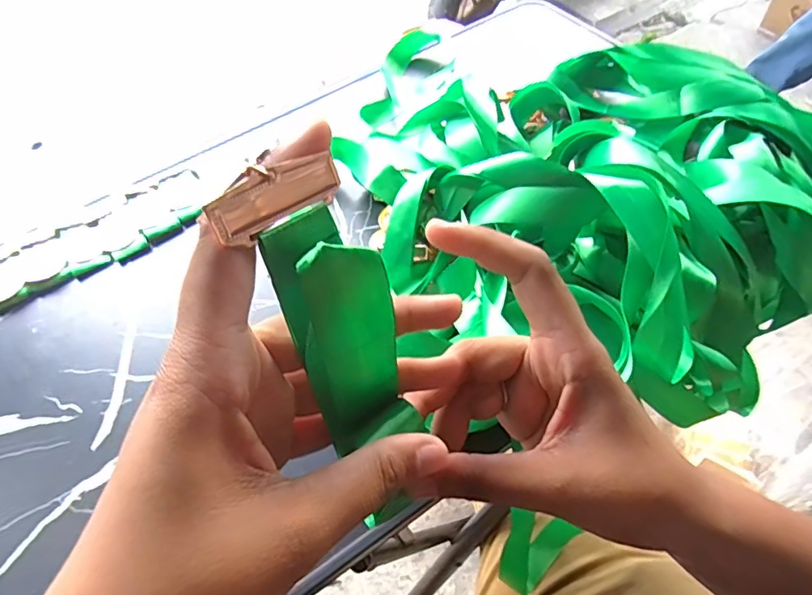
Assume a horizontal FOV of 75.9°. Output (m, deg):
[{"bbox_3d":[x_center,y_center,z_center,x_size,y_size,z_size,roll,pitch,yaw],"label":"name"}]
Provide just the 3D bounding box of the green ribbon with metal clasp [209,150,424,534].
[{"bbox_3d":[-0.019,0.021,0.172,0.036,0.128,0.023,-25,26,-15],"label":"green ribbon with metal clasp"}]

